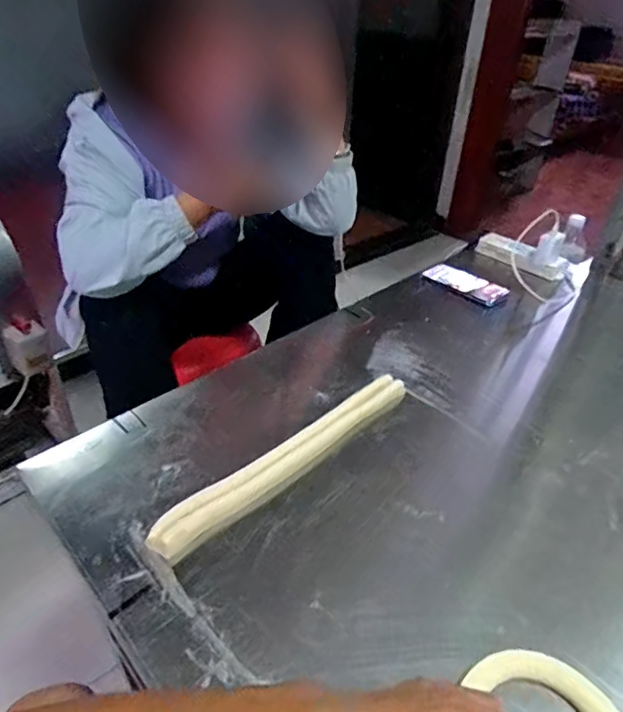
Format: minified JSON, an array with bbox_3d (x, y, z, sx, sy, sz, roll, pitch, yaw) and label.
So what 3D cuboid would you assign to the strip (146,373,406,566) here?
[{"bbox_3d":[-0.018,0.112,0.608,0.370,0.032,0.038,-29,46,-35],"label":"strip"}]

